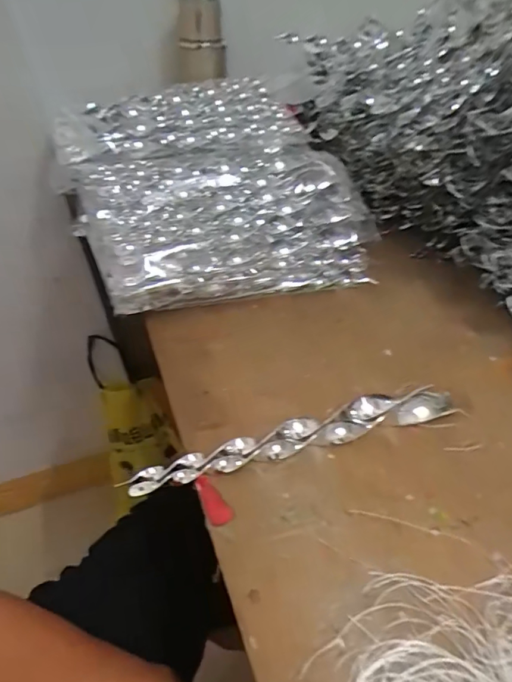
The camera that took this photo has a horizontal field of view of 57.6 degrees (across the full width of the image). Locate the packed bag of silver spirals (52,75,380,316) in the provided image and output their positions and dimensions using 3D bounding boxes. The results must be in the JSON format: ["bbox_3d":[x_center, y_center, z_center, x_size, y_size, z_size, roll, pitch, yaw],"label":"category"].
[{"bbox_3d":[-0.059,-0.175,0.571,0.317,0.158,0.296,-19,46,-13],"label":"packed bag of silver spirals"}]

